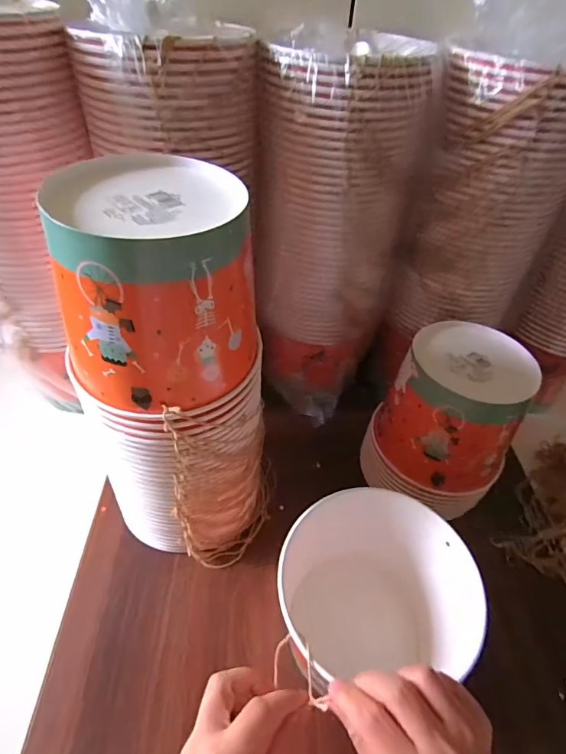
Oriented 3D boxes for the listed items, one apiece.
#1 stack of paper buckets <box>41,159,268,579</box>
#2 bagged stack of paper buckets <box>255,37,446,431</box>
[{"bbox_3d":[-0.090,0.025,0.392,0.148,0.365,0.145,2,46,-2],"label":"stack of paper buckets"},{"bbox_3d":[0.065,-0.153,0.534,0.155,0.426,0.172,17,47,11],"label":"bagged stack of paper buckets"}]

